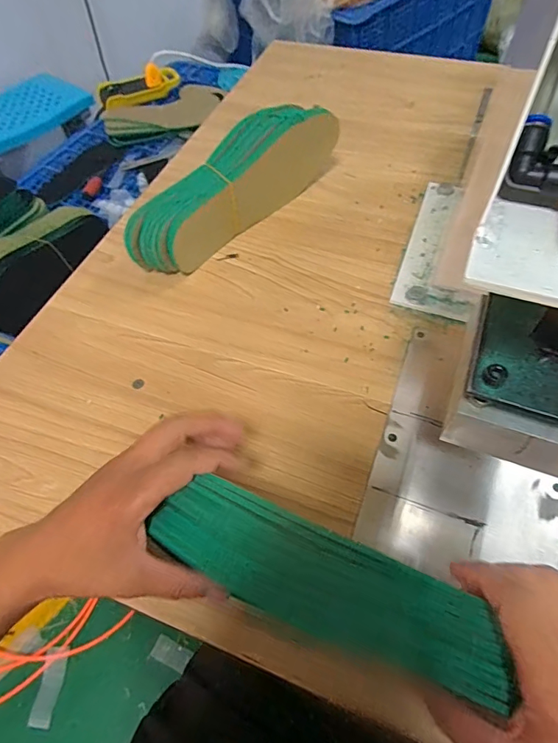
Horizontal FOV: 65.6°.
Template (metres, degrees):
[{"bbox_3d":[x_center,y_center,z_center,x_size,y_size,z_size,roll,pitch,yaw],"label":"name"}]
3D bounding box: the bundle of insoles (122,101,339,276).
[{"bbox_3d":[-0.044,-0.204,0.477,0.268,0.088,0.057,-39,63,-19],"label":"bundle of insoles"}]

